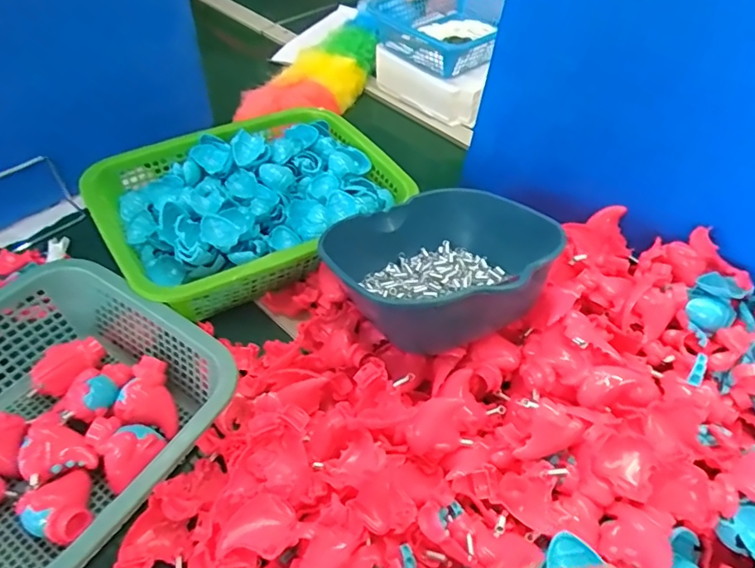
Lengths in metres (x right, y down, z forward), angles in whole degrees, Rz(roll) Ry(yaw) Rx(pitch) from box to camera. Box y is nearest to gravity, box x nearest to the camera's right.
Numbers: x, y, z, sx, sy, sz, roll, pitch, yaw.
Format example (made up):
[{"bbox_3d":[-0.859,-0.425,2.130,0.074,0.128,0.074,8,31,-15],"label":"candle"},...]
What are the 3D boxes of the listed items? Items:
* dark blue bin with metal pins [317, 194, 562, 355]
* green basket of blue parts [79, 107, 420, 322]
[{"bbox_3d":[0.072,-0.016,0.549,0.186,0.088,0.209,-26,37,-18],"label":"dark blue bin with metal pins"},{"bbox_3d":[-0.146,-0.113,0.663,0.353,0.088,0.255,-27,56,-23],"label":"green basket of blue parts"}]

